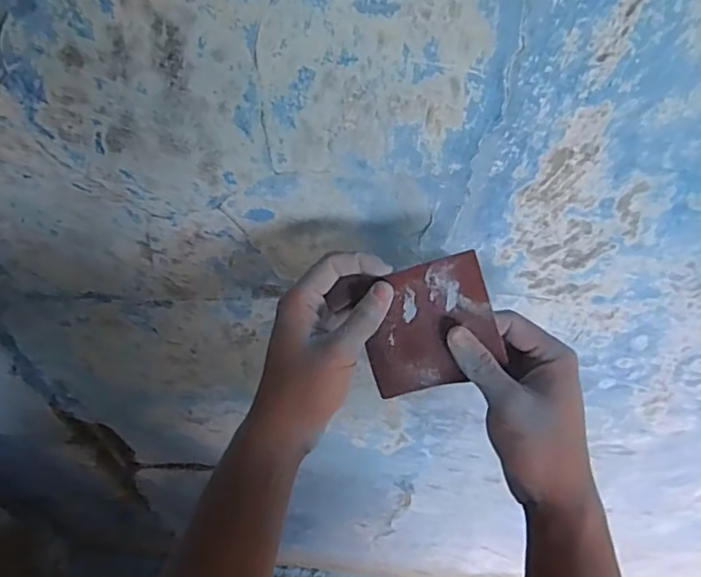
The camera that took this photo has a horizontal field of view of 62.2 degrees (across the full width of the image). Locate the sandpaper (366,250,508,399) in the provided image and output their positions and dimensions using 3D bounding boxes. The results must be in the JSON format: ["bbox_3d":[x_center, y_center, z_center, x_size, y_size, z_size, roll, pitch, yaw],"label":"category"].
[{"bbox_3d":[0.054,0.029,0.415,0.095,0.089,0.011,-16,10,18],"label":"sandpaper"}]

